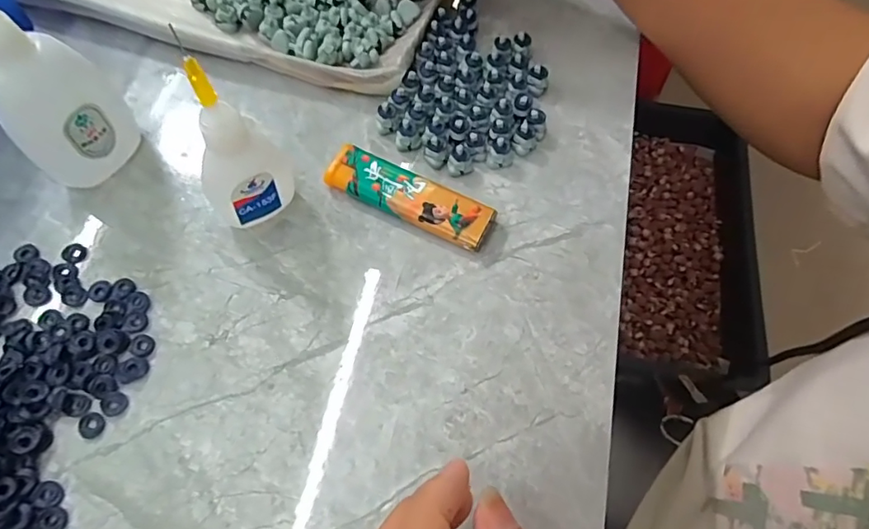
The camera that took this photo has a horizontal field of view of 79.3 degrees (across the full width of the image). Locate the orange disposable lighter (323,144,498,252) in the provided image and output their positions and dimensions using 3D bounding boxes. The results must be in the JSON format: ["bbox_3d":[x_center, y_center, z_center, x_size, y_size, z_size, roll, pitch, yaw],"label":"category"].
[{"bbox_3d":[-0.011,-0.030,0.241,0.078,0.011,0.022,25,67,8],"label":"orange disposable lighter"}]

